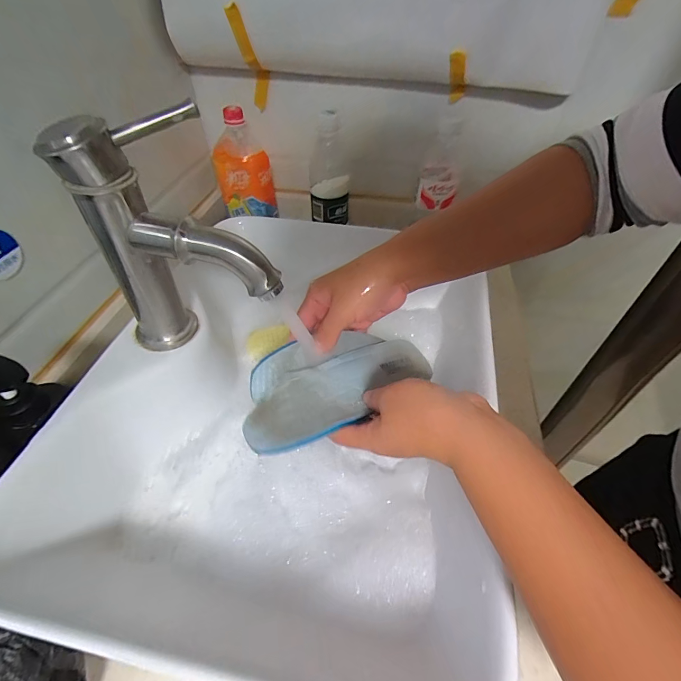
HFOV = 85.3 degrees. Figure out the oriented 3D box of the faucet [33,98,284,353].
[{"bbox_3d":[-0.118,-0.071,0.298,0.144,0.185,0.055,5,47,5],"label":"faucet"}]

